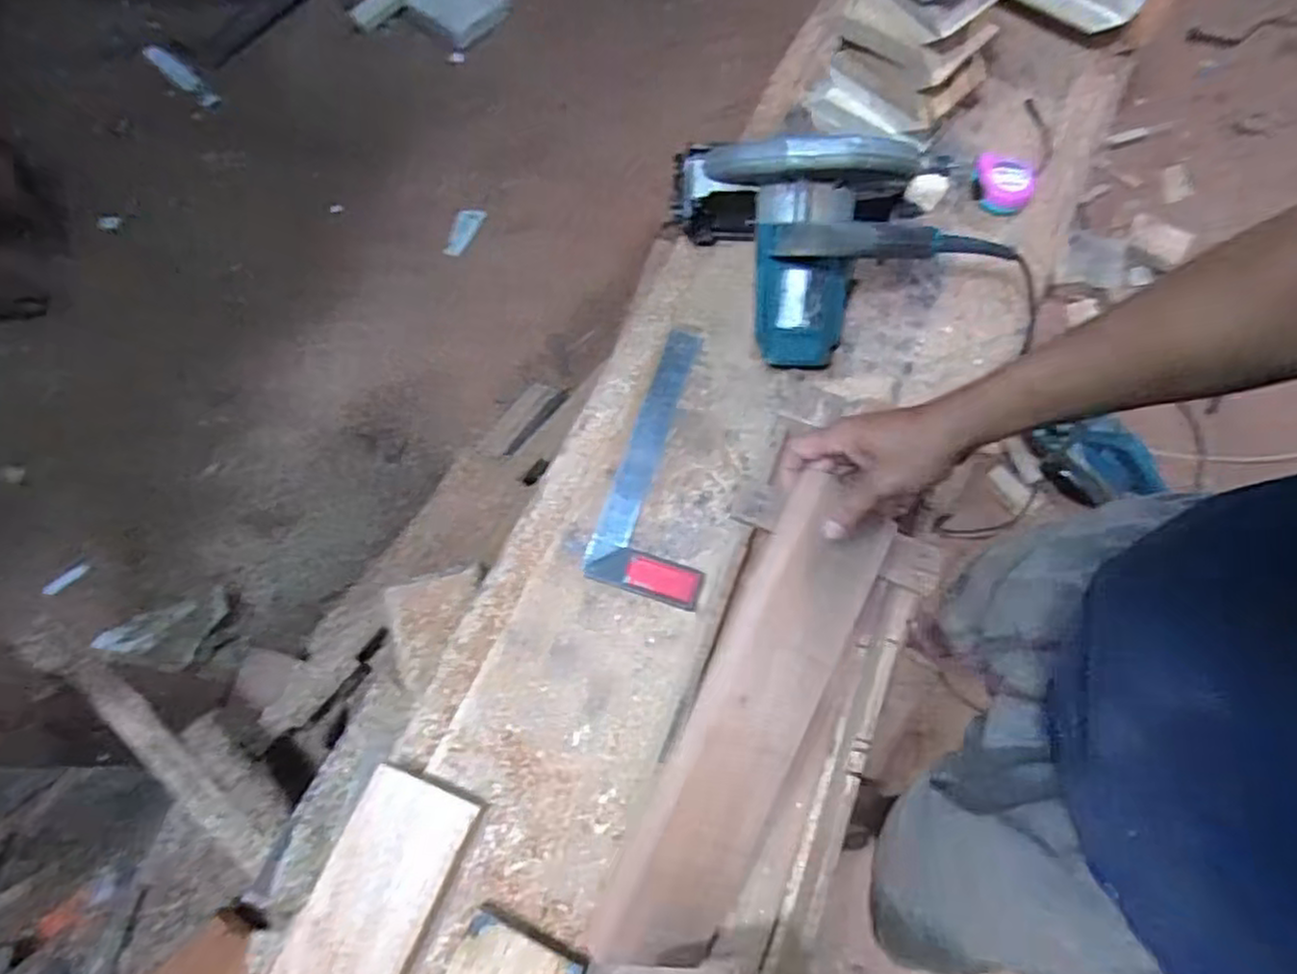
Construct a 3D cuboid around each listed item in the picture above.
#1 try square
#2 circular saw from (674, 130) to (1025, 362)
[{"bbox_3d":[0.031,-0.029,0.793,0.117,0.017,0.296,16,70,6],"label":"try square"},{"bbox_3d":[0.187,-0.244,0.750,0.330,0.217,0.201,6,69,3],"label":"circular saw"}]

